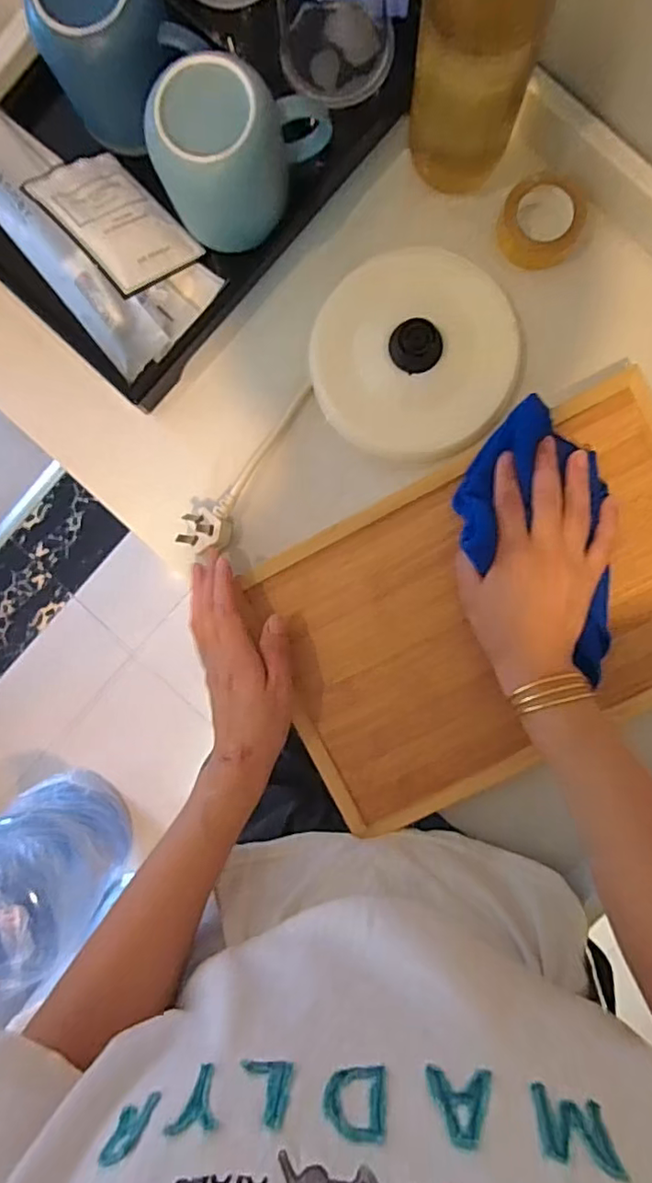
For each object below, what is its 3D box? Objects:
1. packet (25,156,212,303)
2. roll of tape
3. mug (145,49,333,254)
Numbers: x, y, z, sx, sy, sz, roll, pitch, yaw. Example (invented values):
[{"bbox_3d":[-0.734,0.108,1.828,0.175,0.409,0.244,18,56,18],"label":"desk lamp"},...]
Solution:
[{"bbox_3d":[-0.148,-0.261,0.410,0.101,0.011,0.070,47,65,2],"label":"packet"},{"bbox_3d":[0.151,-0.259,0.412,0.055,0.031,0.050,0,93,4],"label":"roll of tape"},{"bbox_3d":[-0.052,-0.285,0.375,0.108,0.078,0.076,-12,92,4],"label":"mug"}]

